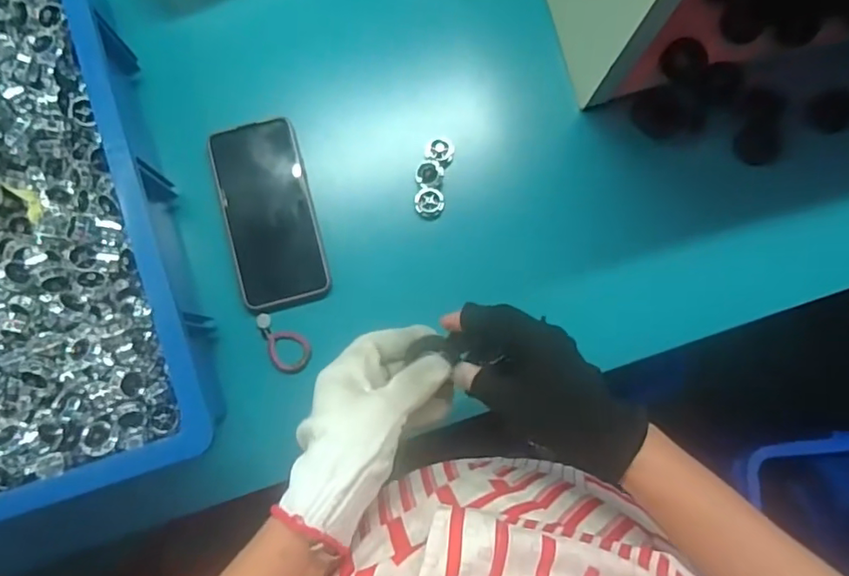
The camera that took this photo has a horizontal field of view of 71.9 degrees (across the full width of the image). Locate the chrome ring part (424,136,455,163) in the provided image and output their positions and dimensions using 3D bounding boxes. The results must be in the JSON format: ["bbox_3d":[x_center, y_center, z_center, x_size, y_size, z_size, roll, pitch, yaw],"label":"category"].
[{"bbox_3d":[0.014,-0.126,0.539,0.026,0.017,0.022,8,84,-2],"label":"chrome ring part"}]

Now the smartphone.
[{"bbox_3d":[-0.141,-0.068,0.531,0.079,0.006,0.167,-15,83,0],"label":"smartphone"}]

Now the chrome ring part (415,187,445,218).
[{"bbox_3d":[0.004,-0.077,0.543,0.026,0.026,0.026,5,84,-2],"label":"chrome ring part"}]

